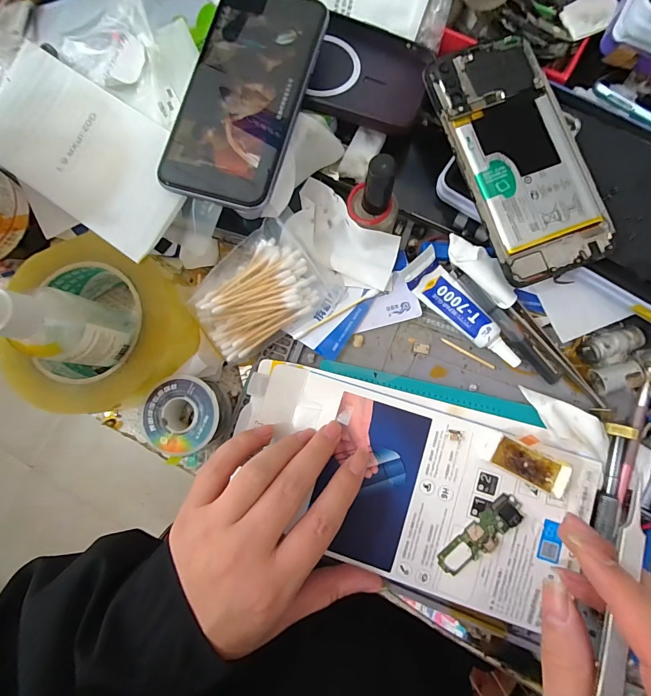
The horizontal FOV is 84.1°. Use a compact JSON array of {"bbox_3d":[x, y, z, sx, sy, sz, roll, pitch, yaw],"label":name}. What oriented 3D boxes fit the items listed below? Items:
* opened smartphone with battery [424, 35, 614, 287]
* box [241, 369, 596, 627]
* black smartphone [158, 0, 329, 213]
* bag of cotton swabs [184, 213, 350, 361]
[{"bbox_3d":[0.127,-0.125,0.235,0.074,0.005,0.158,-20,86,0],"label":"opened smartphone with battery"},{"bbox_3d":[0.052,0.094,0.242,0.236,0.019,0.117,16,84,5],"label":"box"},{"bbox_3d":[-0.053,-0.166,0.239,0.075,0.013,0.148,17,84,5],"label":"black smartphone"},{"bbox_3d":[-0.046,-0.036,0.262,0.093,0.018,0.074,-43,102,-1],"label":"bag of cotton swabs"}]

